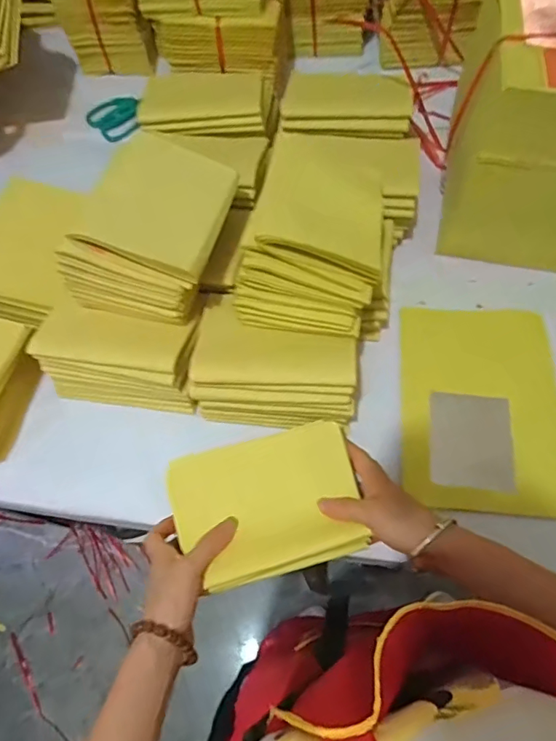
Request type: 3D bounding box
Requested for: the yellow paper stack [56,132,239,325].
[{"bbox_3d":[-0.121,-0.143,0.486,0.134,0.078,0.165,15,66,9],"label":"yellow paper stack"}]

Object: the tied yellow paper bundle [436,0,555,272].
[{"bbox_3d":[0.295,-0.286,0.550,0.167,0.228,0.229,11,66,7],"label":"tied yellow paper bundle"}]

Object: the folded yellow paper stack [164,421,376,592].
[{"bbox_3d":[-0.009,0.131,0.481,0.174,0.034,0.130,-16,65,-5],"label":"folded yellow paper stack"}]

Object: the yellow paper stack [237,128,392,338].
[{"bbox_3d":[0.041,-0.142,0.483,0.139,0.088,0.190,6,65,5],"label":"yellow paper stack"}]

